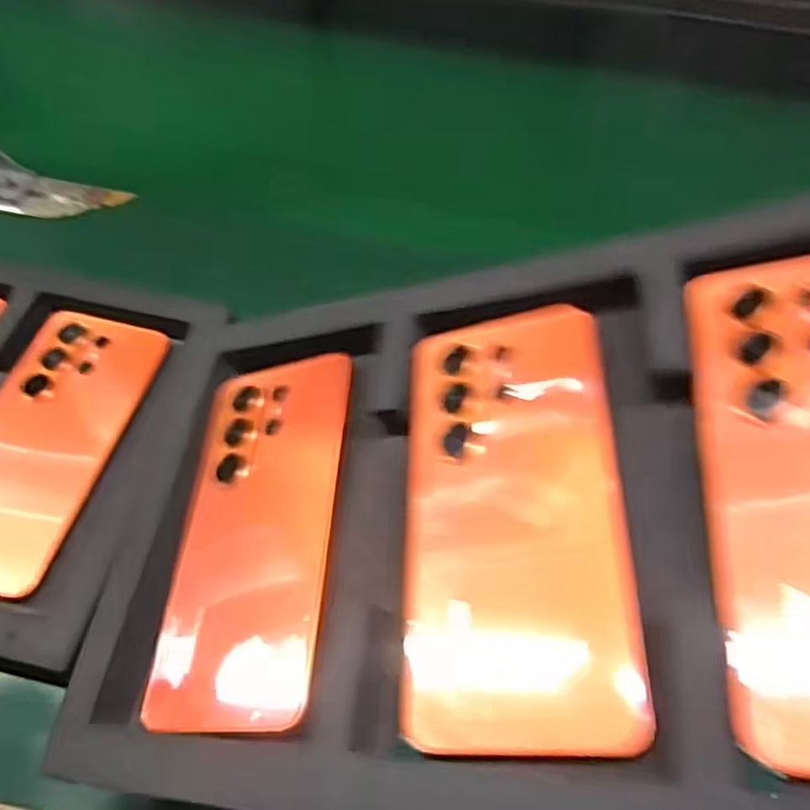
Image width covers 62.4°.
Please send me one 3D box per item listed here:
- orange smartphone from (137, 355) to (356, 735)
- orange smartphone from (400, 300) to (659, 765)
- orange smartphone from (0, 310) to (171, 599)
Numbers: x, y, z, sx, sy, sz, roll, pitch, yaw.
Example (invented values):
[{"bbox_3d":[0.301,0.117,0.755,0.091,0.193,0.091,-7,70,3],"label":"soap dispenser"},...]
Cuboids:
[{"bbox_3d":[-0.067,0.052,0.298,0.080,0.004,0.168,-10,55,20],"label":"orange smartphone"},{"bbox_3d":[0.039,0.036,0.253,0.080,0.004,0.169,-11,56,20],"label":"orange smartphone"},{"bbox_3d":[-0.205,0.019,0.379,0.079,0.012,0.170,14,56,6],"label":"orange smartphone"}]

